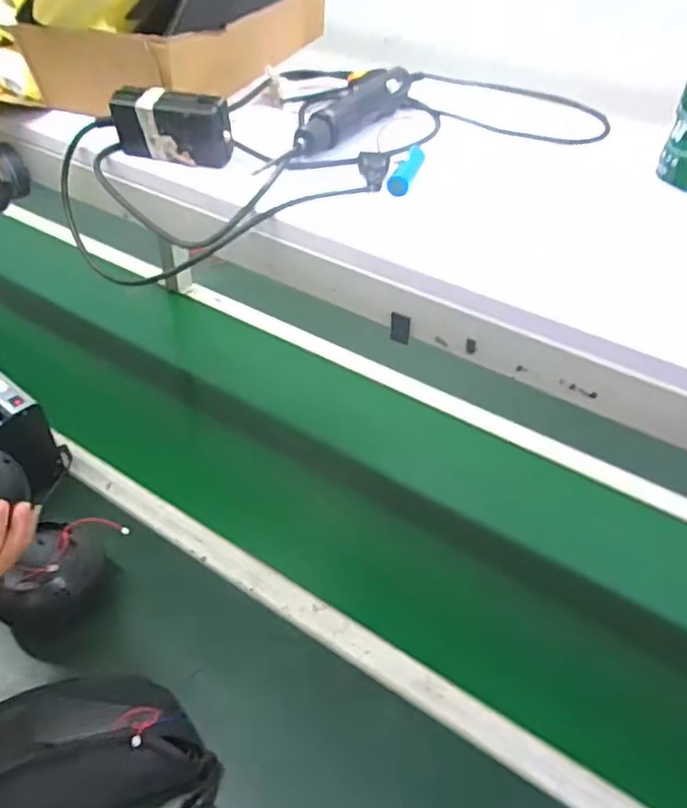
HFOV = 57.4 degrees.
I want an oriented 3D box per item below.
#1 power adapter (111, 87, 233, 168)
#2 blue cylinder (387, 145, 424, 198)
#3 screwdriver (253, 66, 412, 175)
[{"bbox_3d":[-0.142,-0.231,0.525,0.096,0.053,0.027,15,44,12],"label":"power adapter"},{"bbox_3d":[0.054,-0.196,0.525,0.018,0.014,0.078,15,44,12],"label":"blue cylinder"},{"bbox_3d":[0.003,-0.269,0.581,0.032,0.033,0.246,21,45,18],"label":"screwdriver"}]

